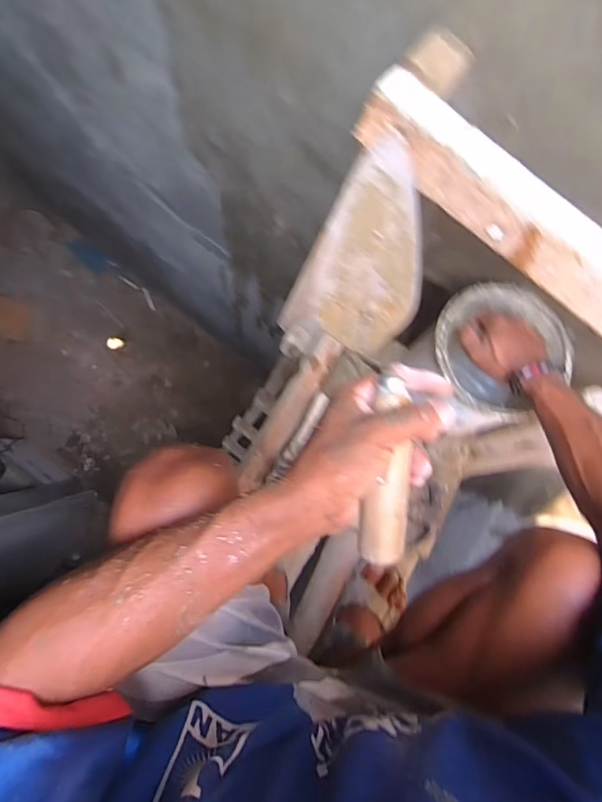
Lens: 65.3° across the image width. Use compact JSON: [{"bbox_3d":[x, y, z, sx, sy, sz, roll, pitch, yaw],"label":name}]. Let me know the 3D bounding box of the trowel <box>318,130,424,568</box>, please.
[{"bbox_3d":[0.050,-0.026,0.328,0.076,0.051,0.277,-1,93,-8],"label":"trowel"}]

